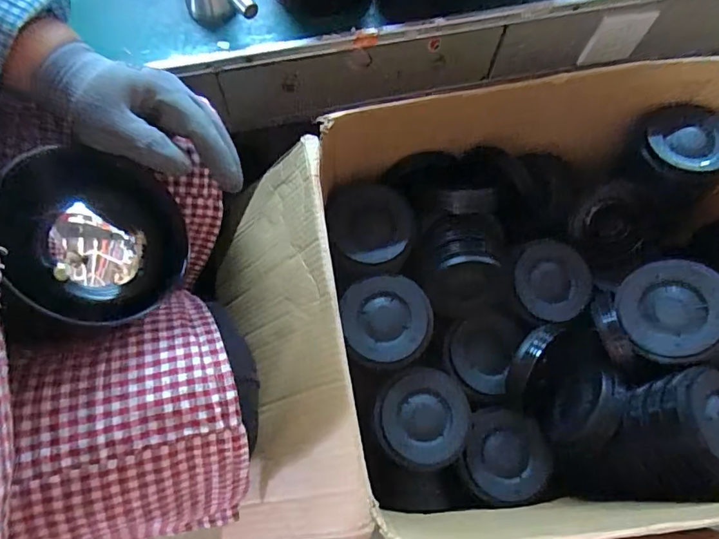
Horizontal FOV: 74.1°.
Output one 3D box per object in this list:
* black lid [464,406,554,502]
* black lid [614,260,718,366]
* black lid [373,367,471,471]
[{"bbox_3d":[0.192,0.239,0.619,0.101,0.014,0.108,-4,76,14],"label":"black lid"},{"bbox_3d":[0.373,0.050,0.562,0.125,0.017,0.116,-12,72,42],"label":"black lid"},{"bbox_3d":[0.083,0.187,0.604,0.125,0.016,0.117,4,68,-11],"label":"black lid"}]

